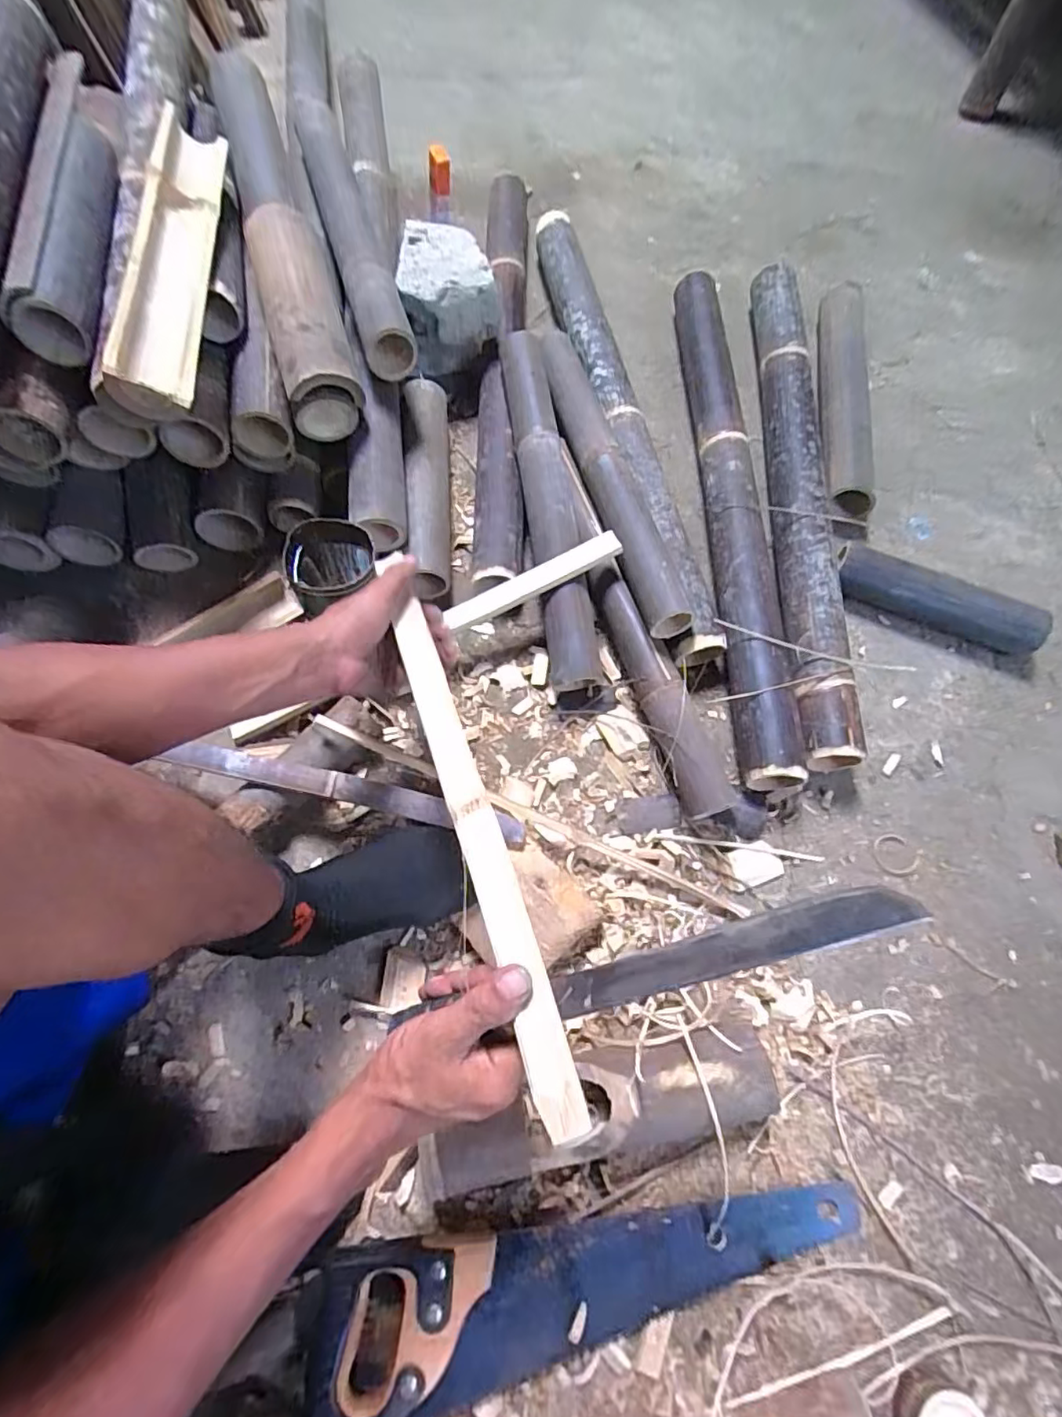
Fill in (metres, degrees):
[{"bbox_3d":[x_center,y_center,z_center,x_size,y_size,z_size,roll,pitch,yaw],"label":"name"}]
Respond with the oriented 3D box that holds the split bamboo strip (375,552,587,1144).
[{"bbox_3d":[-0.046,0.069,0.418,0.028,0.015,0.410,-18,55,-7],"label":"split bamboo strip"}]

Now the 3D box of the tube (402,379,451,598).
[{"bbox_3d":[-0.139,-0.307,0.774,0.061,0.060,0.330,-4,70,-2],"label":"tube"}]

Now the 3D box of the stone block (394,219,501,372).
[{"bbox_3d":[-0.111,-0.579,0.825,0.131,0.118,0.175,-3,70,-1],"label":"stone block"}]

